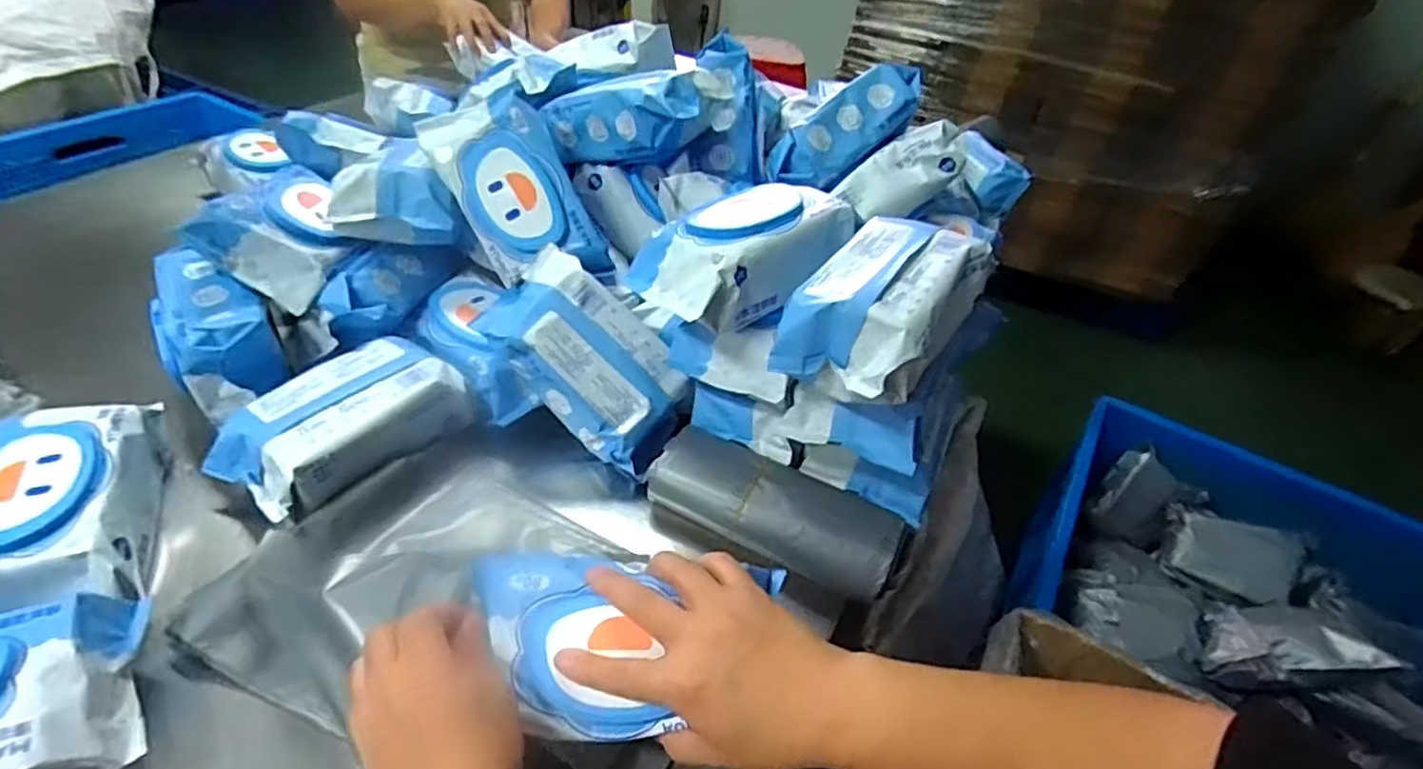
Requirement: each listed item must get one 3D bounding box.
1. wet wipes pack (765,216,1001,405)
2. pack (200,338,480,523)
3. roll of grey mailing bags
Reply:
[{"bbox_3d":[0.131,-0.059,0.508,0.107,0.075,0.170,29,45,22],"label":"wet wipes pack"},{"bbox_3d":[-0.304,0.030,0.556,0.098,0.058,0.178,31,46,25],"label":"pack"},{"bbox_3d":[0.051,0.112,0.562,0.203,0.072,0.080,21,43,15],"label":"roll of grey mailing bags"}]

